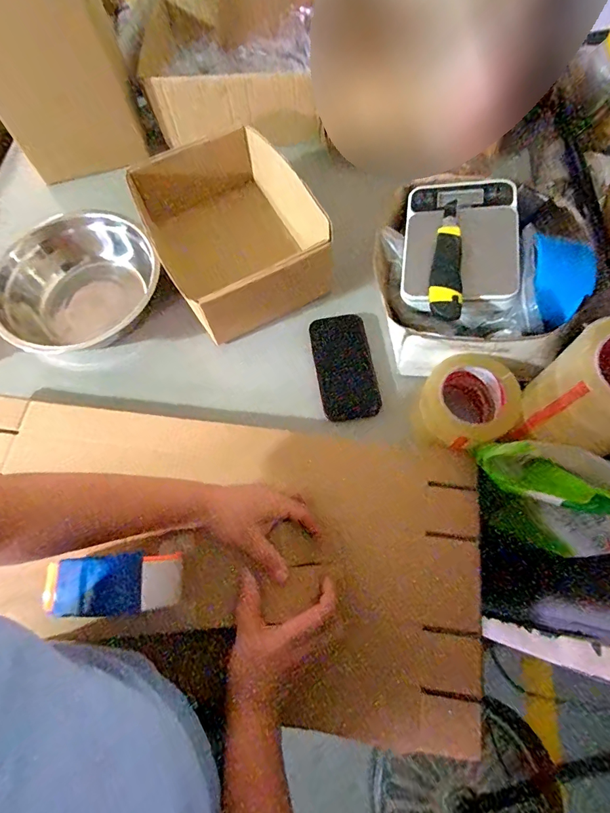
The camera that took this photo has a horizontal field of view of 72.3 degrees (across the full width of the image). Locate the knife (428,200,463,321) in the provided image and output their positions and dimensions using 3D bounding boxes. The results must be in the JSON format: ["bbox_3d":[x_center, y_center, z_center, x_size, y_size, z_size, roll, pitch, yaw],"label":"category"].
[{"bbox_3d":[0.184,-0.195,0.542,0.039,0.027,0.178,7,69,5],"label":"knife"}]

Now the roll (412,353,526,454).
[{"bbox_3d":[0.204,-0.006,0.524,0.112,0.053,0.117,-1,68,2],"label":"roll"}]

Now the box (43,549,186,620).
[{"bbox_3d":[-0.174,0.159,0.372,0.126,0.022,0.050,-8,68,0],"label":"box"}]

